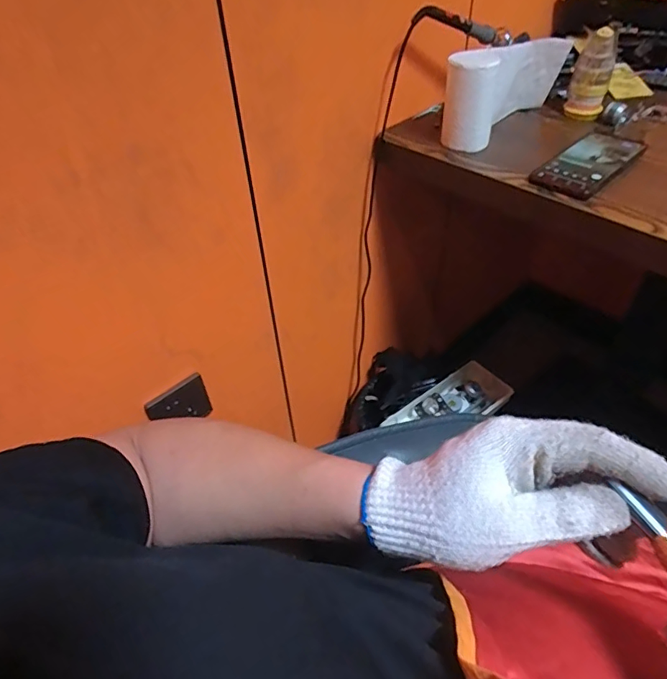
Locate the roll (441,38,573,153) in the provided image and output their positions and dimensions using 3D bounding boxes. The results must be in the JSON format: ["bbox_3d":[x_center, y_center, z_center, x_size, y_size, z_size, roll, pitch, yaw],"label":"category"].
[{"bbox_3d":[0.223,-0.325,0.654,0.197,0.107,0.050,-30,50,-24],"label":"roll"}]

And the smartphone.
[{"bbox_3d":[0.310,-0.215,0.595,0.156,0.012,0.073,-36,52,-28],"label":"smartphone"}]

